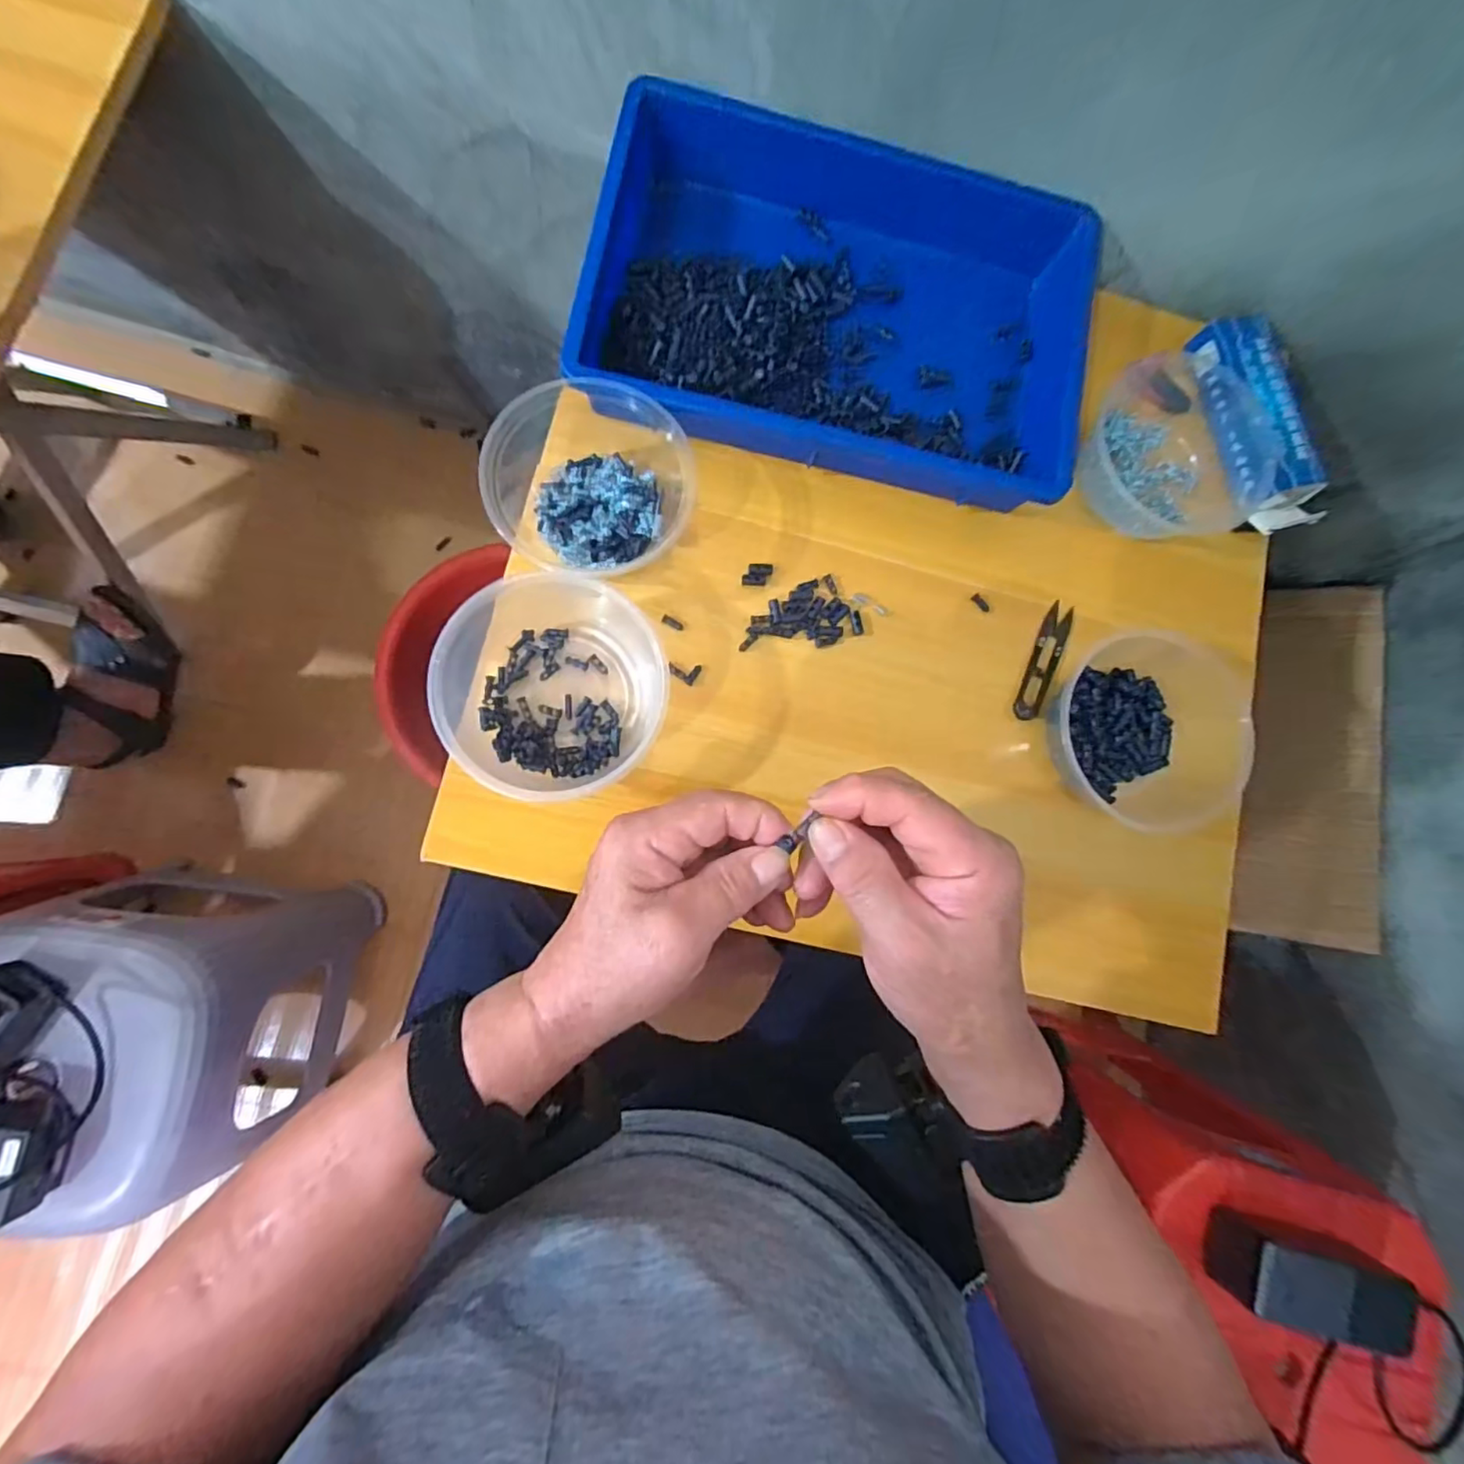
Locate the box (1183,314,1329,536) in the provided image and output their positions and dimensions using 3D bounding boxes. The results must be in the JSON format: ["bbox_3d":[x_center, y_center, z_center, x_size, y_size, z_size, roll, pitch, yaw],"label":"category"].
[{"bbox_3d":[0.433,-0.254,0.519,0.063,0.037,0.178,-12,87,-8],"label":"box"}]

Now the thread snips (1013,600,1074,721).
[{"bbox_3d":[0.243,-0.055,0.488,0.023,0.013,0.098,27,80,-6],"label":"thread snips"}]

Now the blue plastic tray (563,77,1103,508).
[{"bbox_3d":[0.085,-0.333,0.475,0.369,0.059,0.271,11,82,-8],"label":"blue plastic tray"}]

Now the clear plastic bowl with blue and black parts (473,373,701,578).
[{"bbox_3d":[-0.097,-0.177,0.434,0.122,0.052,0.118,1,83,-9],"label":"clear plastic bowl with blue and black parts"}]

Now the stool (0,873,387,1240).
[{"bbox_3d":[-0.629,0.320,0.706,0.310,0.355,0.270,4,83,-9],"label":"stool"}]

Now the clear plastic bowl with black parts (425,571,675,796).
[{"bbox_3d":[-0.118,-0.026,0.422,0.139,0.060,0.136,1,83,-9],"label":"clear plastic bowl with black parts"}]

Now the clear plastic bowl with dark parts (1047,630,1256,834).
[{"bbox_3d":[0.300,-0.004,0.470,0.149,0.058,0.139,1,83,-9],"label":"clear plastic bowl with dark parts"}]

